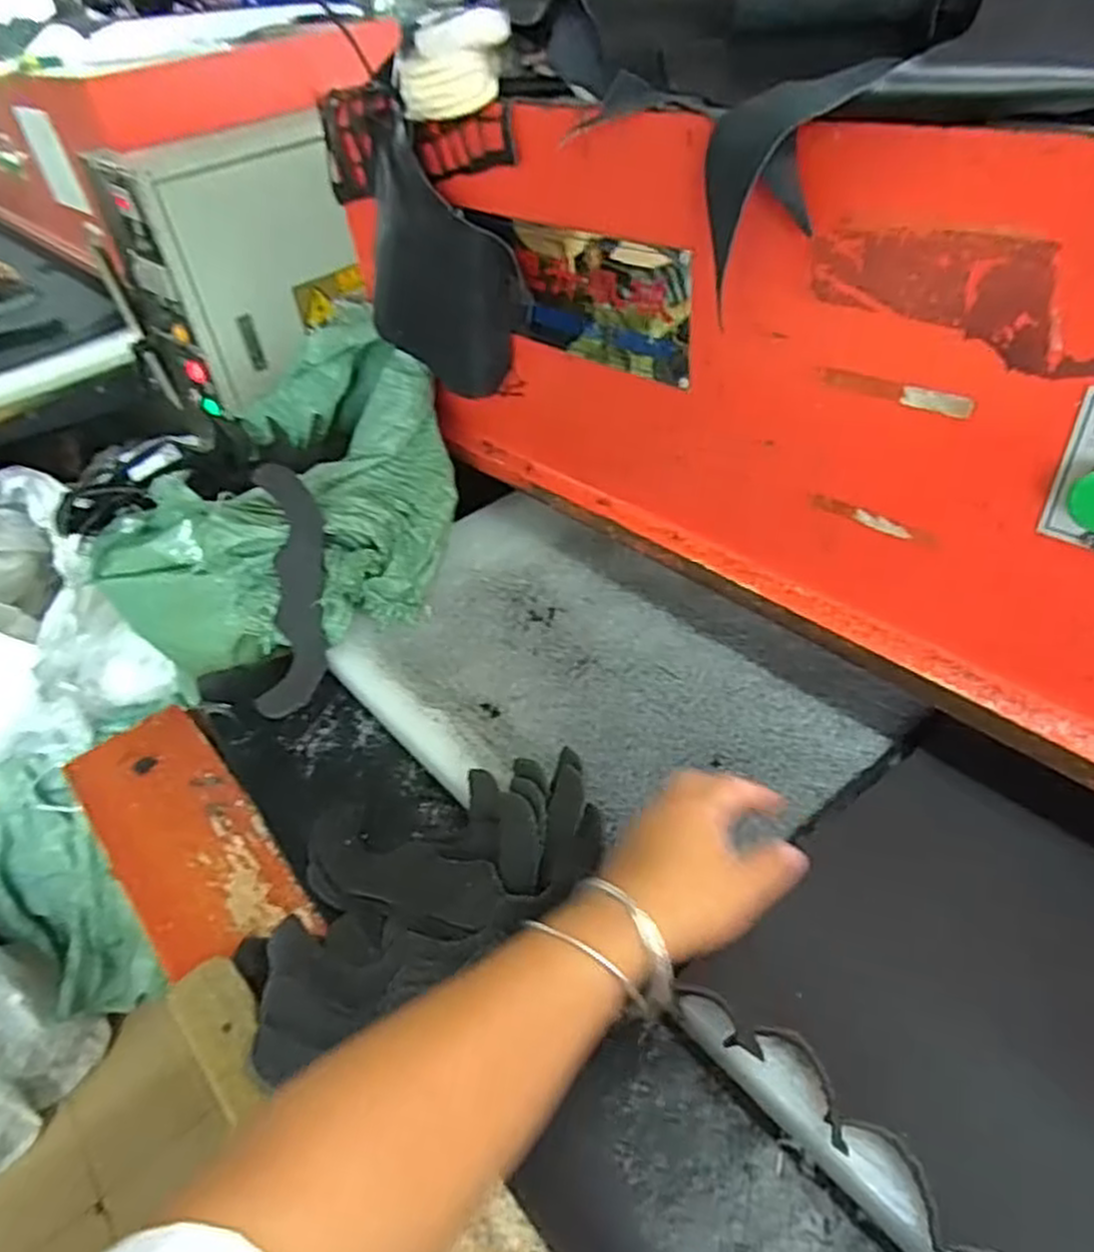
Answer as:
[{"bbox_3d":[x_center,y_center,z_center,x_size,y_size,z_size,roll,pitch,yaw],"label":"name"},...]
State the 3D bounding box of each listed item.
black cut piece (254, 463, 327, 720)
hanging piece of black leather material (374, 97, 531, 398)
[{"bbox_3d":[-0.243,-0.031,0.751,0.057,0.233,0.030,2,7,8],"label":"black cut piece"},{"bbox_3d":[-0.096,-0.337,0.752,0.183,0.216,0.031,21,47,26],"label":"hanging piece of black leather material"}]

